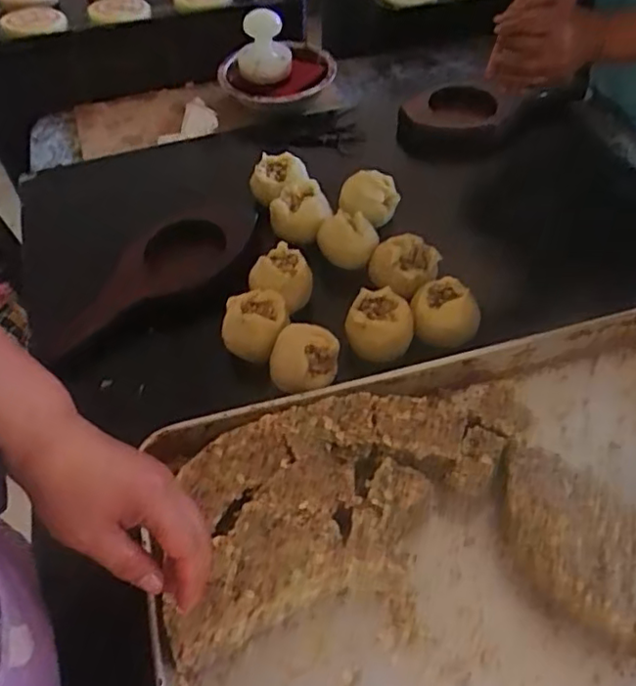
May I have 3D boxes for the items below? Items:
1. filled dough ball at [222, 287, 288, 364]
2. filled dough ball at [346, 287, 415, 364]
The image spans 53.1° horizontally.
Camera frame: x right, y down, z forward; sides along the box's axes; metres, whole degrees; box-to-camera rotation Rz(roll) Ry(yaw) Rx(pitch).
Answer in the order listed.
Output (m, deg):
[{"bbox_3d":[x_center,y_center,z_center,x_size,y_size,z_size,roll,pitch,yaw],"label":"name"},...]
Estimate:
[{"bbox_3d":[-0.068,-0.017,0.698,0.070,0.050,0.080,0,50,0],"label":"filled dough ball"},{"bbox_3d":[0.067,-0.018,0.698,0.072,0.055,0.070,0,50,0],"label":"filled dough ball"}]

